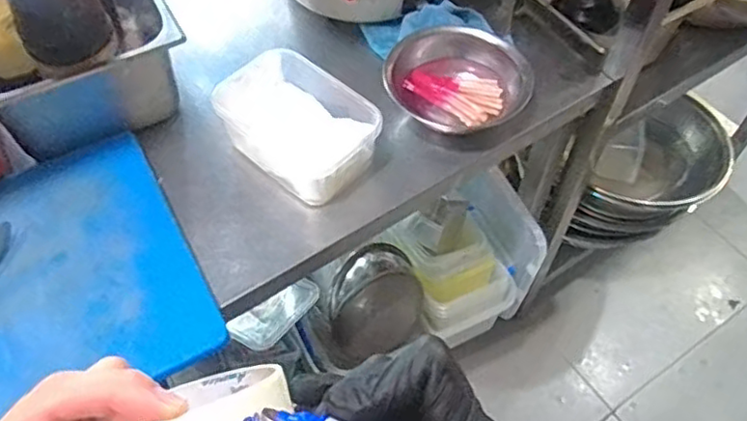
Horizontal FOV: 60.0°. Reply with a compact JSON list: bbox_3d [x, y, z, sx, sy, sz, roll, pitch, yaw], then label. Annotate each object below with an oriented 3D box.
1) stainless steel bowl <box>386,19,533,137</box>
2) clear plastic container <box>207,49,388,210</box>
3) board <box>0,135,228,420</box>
[{"bbox_3d":[0.112,-0.175,0.878,0.189,0.071,0.145,37,63,22],"label":"stainless steel bowl"},{"bbox_3d":[-0.097,-0.108,0.852,0.204,0.086,0.141,38,63,23],"label":"clear plastic container"},{"bbox_3d":[-0.446,0.115,0.712,0.479,0.030,0.330,-26,60,-19],"label":"board"}]

